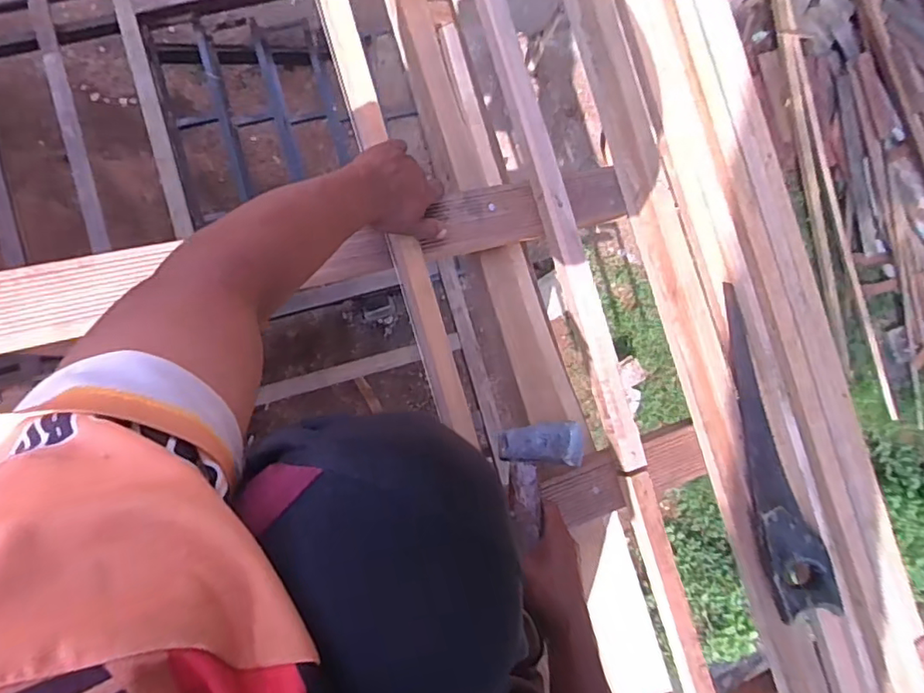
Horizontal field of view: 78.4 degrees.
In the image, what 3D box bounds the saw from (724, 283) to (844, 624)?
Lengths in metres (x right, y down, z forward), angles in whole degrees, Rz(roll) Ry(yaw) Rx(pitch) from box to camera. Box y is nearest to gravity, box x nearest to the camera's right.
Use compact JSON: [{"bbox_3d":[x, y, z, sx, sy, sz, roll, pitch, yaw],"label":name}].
[{"bbox_3d":[0.403,0.154,0.756,0.103,0.026,0.447,-20,90,-6],"label":"saw"}]

